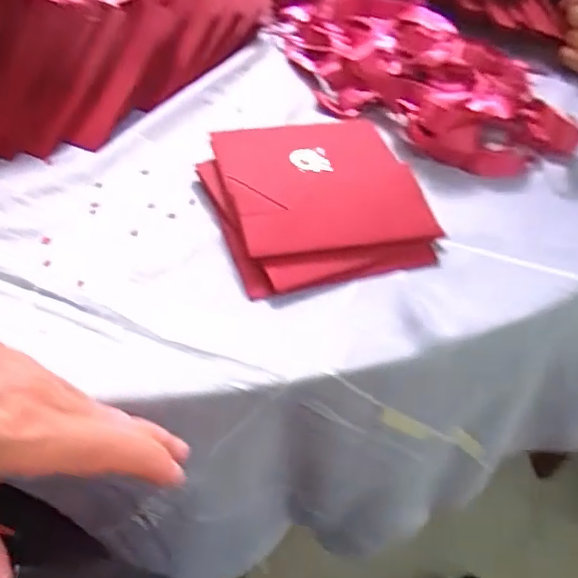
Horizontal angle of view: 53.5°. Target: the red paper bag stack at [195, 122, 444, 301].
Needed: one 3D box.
[{"bbox_3d":[0.018,-0.071,0.413,0.143,0.025,0.155,-13,50,-17],"label":"red paper bag stack"}]

